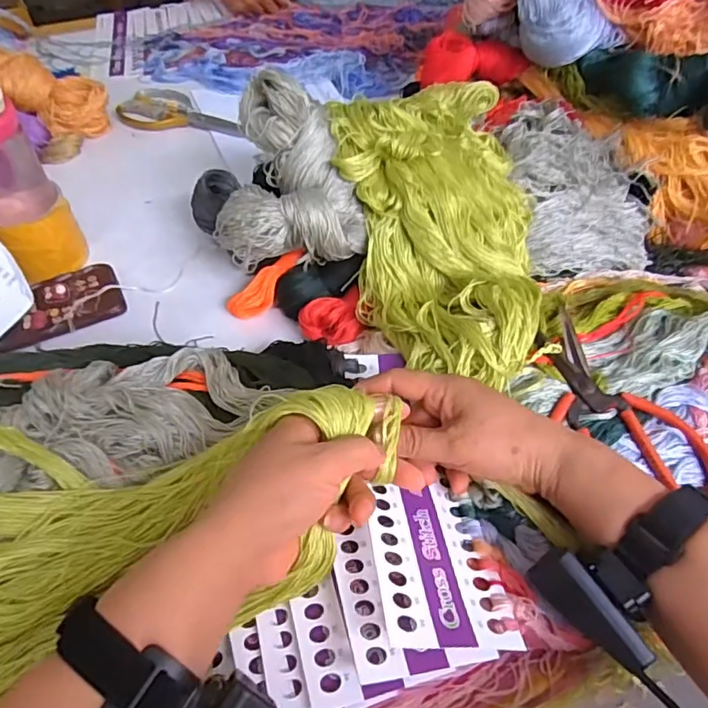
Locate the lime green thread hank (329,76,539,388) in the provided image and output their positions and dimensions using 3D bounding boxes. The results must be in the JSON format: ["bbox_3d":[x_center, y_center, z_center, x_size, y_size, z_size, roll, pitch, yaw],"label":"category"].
[{"bbox_3d":[0.091,-0.121,0.512,0.182,0.099,0.350,-10,53,-10],"label":"lime green thread hank"}]

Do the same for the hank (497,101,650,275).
[{"bbox_3d":[0.234,-0.187,0.594,0.141,0.079,0.190,-5,52,-6],"label":"hank"}]

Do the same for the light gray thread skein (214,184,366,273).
[{"bbox_3d":[-0.060,-0.122,0.518,0.134,0.065,0.058,-5,52,-6],"label":"light gray thread skein"}]

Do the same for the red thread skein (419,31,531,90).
[{"bbox_3d":[0.154,-0.381,0.710,0.131,0.046,0.060,-1,52,-2],"label":"red thread skein"}]

